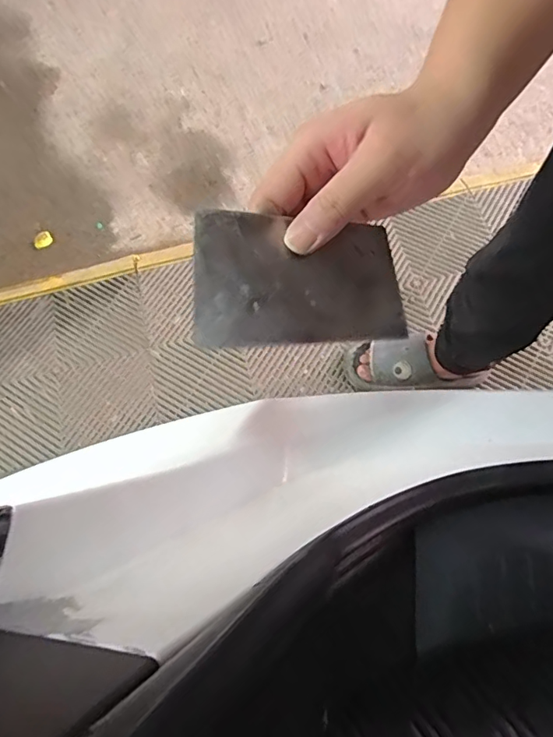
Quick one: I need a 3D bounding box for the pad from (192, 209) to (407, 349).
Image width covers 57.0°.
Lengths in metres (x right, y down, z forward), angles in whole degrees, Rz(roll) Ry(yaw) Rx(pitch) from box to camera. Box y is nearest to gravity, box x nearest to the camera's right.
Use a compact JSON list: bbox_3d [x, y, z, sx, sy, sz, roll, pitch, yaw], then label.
[{"bbox_3d":[0.014,-0.049,0.279,0.129,0.009,0.070,-4,81,-29],"label":"pad"}]

